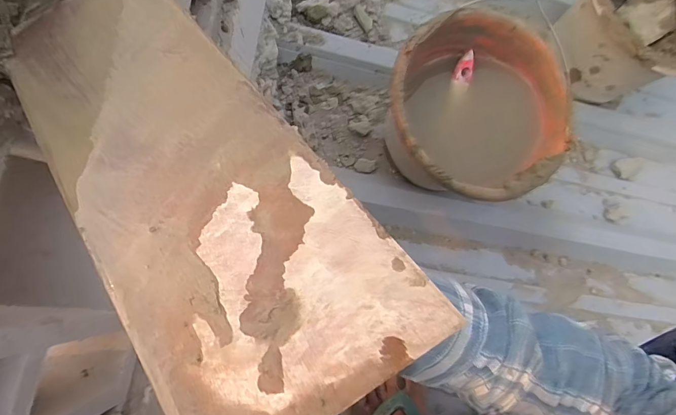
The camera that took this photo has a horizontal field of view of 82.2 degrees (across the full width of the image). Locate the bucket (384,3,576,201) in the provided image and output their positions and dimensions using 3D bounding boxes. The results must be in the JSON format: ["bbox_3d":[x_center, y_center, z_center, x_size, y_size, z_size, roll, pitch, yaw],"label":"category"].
[{"bbox_3d":[0.178,-0.113,0.539,0.216,0.203,0.232,0,79,0],"label":"bucket"}]

